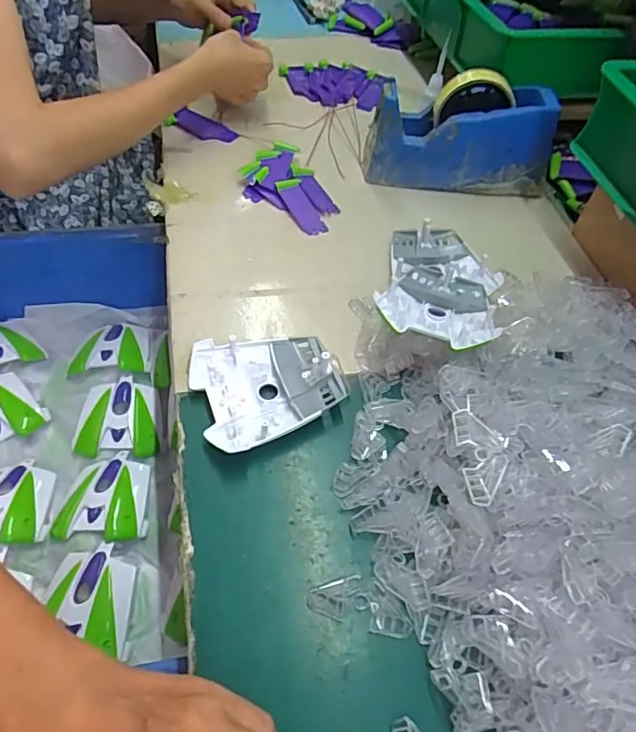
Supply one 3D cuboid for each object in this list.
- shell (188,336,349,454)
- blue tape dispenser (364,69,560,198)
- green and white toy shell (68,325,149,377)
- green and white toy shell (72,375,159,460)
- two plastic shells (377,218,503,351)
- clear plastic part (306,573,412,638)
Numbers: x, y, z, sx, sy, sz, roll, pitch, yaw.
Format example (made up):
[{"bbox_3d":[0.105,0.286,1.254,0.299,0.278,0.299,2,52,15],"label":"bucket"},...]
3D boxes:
[{"bbox_3d":[-0.036,0.015,0.418,0.116,0.024,0.095,-15,56,-16],"label":"shell"},{"bbox_3d":[0.156,-0.256,0.582,0.196,0.104,0.070,4,53,-2],"label":"blue tape dispenser"},{"bbox_3d":[-0.258,-0.023,0.658,0.088,0.026,0.080,1,53,-4],"label":"green and white toy shell"},{"bbox_3d":[-0.228,0.060,0.606,0.087,0.024,0.093,2,53,-3],"label":"green and white toy shell"},{"bbox_3d":[0.112,-0.078,0.483,0.101,0.049,0.176,15,54,6],"label":"two plastic shells"},{"bbox_3d":[0.027,0.151,0.338,0.065,0.004,0.029,15,54,7],"label":"clear plastic part"}]

